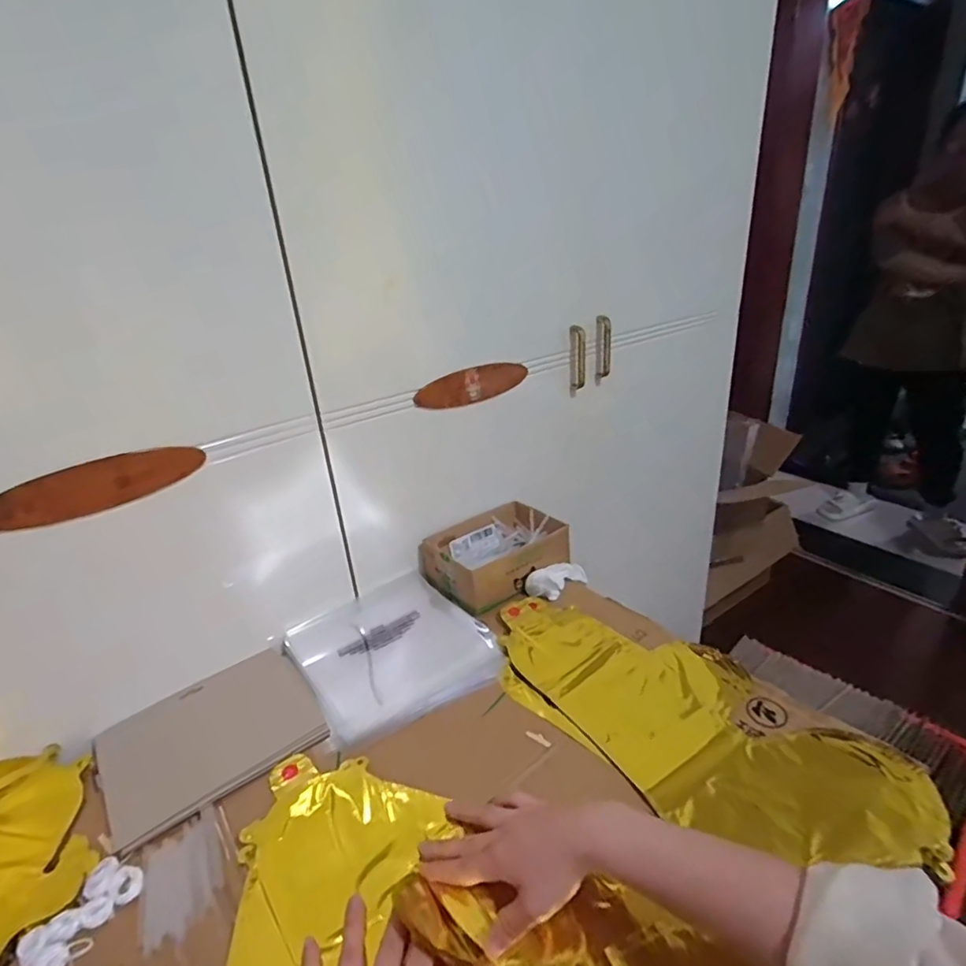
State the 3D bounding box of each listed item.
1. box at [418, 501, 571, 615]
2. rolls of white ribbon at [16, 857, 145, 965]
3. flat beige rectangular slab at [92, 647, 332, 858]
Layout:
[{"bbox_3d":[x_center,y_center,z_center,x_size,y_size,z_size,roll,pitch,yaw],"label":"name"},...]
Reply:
[{"bbox_3d":[0.021,0.101,0.806,0.191,0.062,0.129,-21,30,-30],"label":"box"},{"bbox_3d":[-0.312,0.336,0.423,0.045,0.012,0.079,10,29,29],"label":"rolls of white ribbon"},{"bbox_3d":[-0.285,0.260,0.569,0.198,0.017,0.165,-24,31,-34],"label":"flat beige rectangular slab"}]

